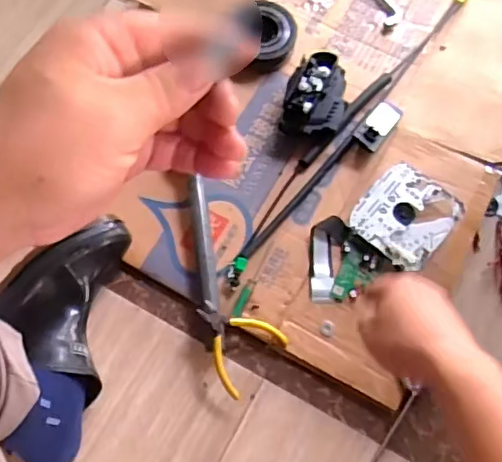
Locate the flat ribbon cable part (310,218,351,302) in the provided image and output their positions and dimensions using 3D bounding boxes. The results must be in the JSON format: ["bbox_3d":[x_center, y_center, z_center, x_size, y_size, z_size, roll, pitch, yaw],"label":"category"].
[{"bbox_3d":[0.099,0.037,0.743,0.046,0.011,0.113,9,70,2],"label":"flat ribbon cable part"}]

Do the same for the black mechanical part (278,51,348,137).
[{"bbox_3d":[0.091,-0.185,0.804,0.081,0.066,0.113,12,70,3],"label":"black mechanical part"}]

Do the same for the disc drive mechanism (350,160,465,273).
[{"bbox_3d":[0.202,-0.019,0.753,0.115,0.027,0.120,39,74,12],"label":"disc drive mechanism"}]

